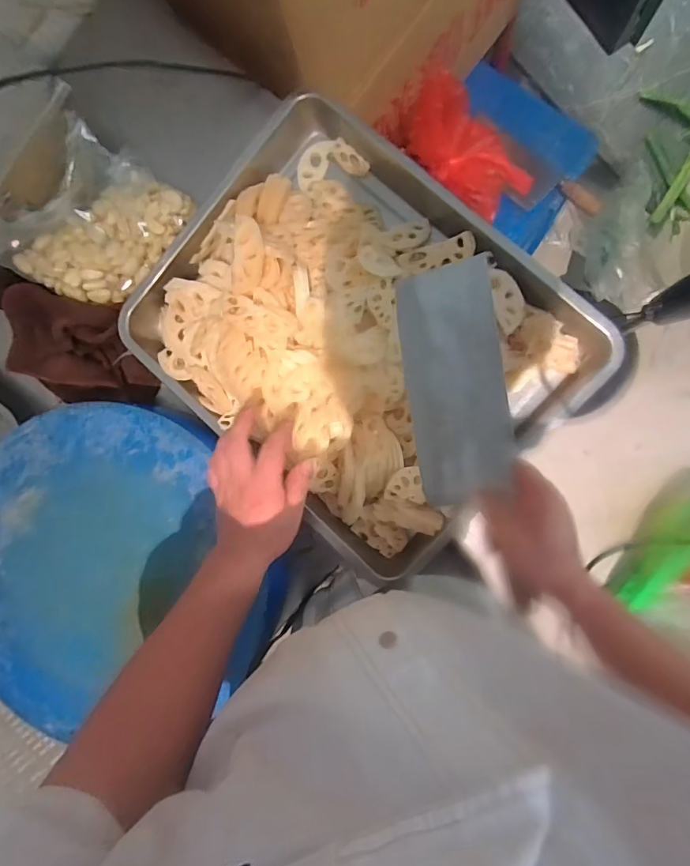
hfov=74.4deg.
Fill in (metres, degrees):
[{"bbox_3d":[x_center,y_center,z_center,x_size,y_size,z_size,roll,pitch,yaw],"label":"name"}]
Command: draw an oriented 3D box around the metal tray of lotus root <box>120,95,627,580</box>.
[{"bbox_3d":[0.002,-0.113,0.533,0.481,0.121,0.382,42,97,5],"label":"metal tray of lotus root"}]

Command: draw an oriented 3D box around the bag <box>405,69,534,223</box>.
[{"bbox_3d":[0.201,-0.512,0.807,0.147,0.114,0.253,-30,87,8],"label":"bag"}]

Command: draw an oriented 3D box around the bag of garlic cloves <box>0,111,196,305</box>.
[{"bbox_3d":[-0.298,-0.238,0.517,0.122,0.117,0.201,45,97,5],"label":"bag of garlic cloves"}]

